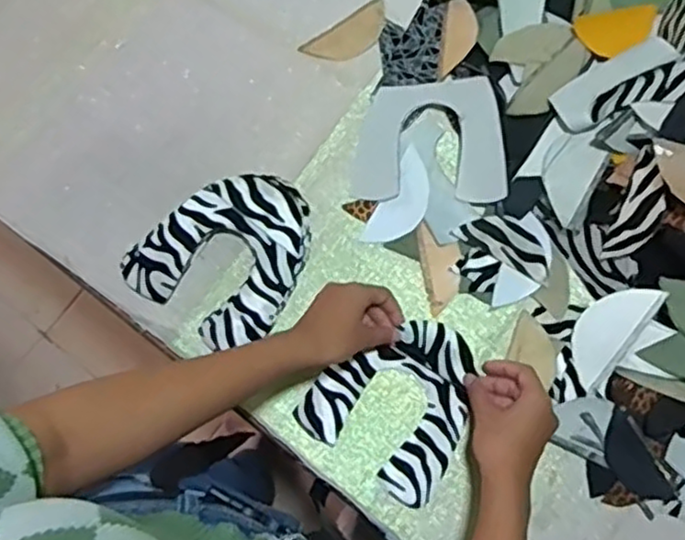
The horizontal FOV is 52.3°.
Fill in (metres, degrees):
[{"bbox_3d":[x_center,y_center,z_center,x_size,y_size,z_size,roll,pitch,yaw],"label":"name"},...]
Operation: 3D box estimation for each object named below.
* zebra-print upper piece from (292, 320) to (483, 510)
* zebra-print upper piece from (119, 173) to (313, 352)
[{"bbox_3d":[0.056,0.120,0.658,0.145,0.021,0.152,35,82,8],"label":"zebra-print upper piece"},{"bbox_3d":[-0.110,-0.019,0.692,0.152,0.030,0.169,36,82,8],"label":"zebra-print upper piece"}]

